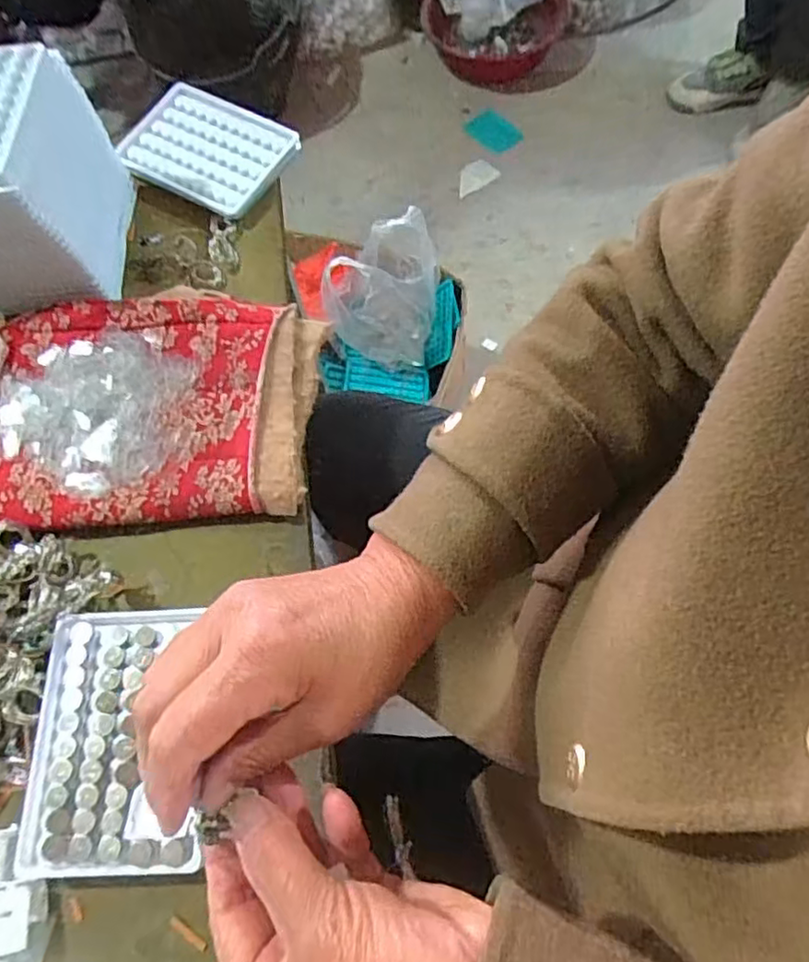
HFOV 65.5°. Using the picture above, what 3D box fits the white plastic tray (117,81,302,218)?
[{"bbox_3d":[-0.163,-0.273,0.516,0.128,0.021,0.090,29,70,14],"label":"white plastic tray"}]

